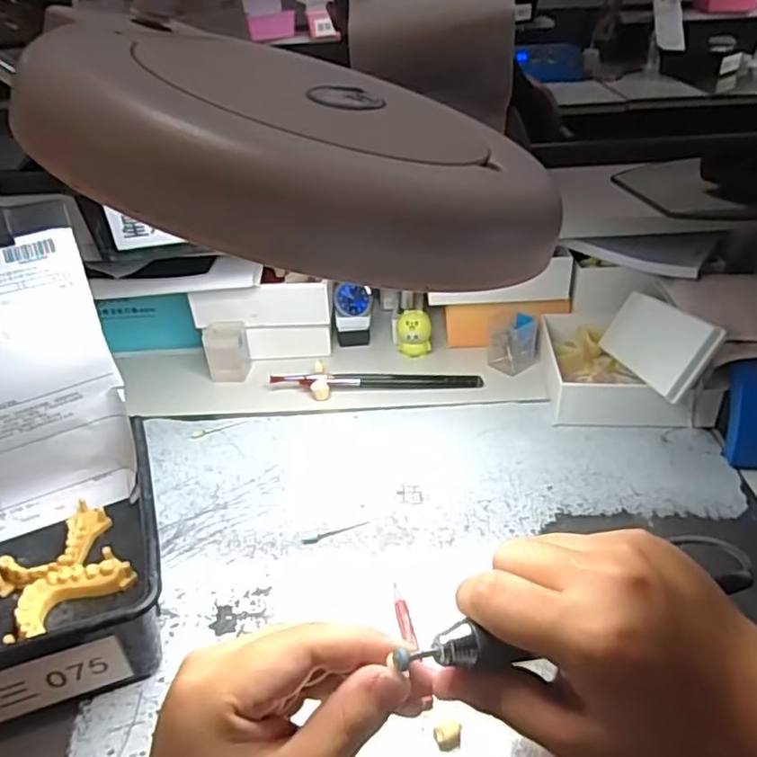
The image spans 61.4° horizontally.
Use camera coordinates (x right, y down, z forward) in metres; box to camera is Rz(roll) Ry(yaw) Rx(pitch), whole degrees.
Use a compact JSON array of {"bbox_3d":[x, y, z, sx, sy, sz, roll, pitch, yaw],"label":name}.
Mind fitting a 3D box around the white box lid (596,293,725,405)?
[{"bbox_3d":[0.218,-0.031,0.509,0.014,0.058,0.142,24,16,-10],"label":"white box lid"}]

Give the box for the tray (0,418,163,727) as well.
[{"bbox_3d":[-0.212,0.116,0.385,0.159,0.070,0.171,-16,35,-15],"label":"tray"}]

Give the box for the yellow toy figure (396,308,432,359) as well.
[{"bbox_3d":[0.035,-0.043,0.618,0.033,0.047,0.025,-3,34,3],"label":"yellow toy figure"}]

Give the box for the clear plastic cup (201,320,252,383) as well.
[{"bbox_3d":[-0.145,-0.026,0.617,0.040,0.046,0.035,-7,34,-2],"label":"clear plastic cup"}]

